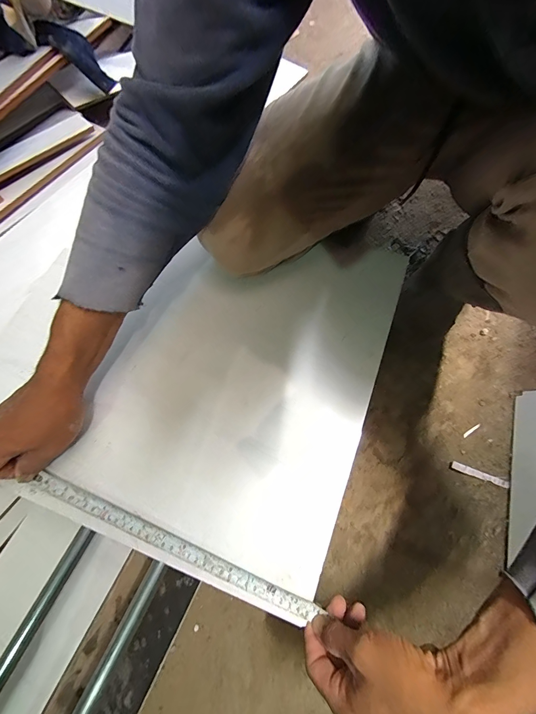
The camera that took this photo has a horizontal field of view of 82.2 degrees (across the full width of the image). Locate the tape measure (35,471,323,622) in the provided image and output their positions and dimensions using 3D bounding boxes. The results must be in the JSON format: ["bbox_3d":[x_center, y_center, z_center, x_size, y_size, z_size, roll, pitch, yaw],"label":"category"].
[{"bbox_3d":[-0.109,0.205,0.338,0.337,0.004,0.017,22,72,5],"label":"tape measure"}]

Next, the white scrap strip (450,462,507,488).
[{"bbox_3d":[0.337,0.187,0.488,0.086,0.007,0.012,20,72,5],"label":"white scrap strip"}]

